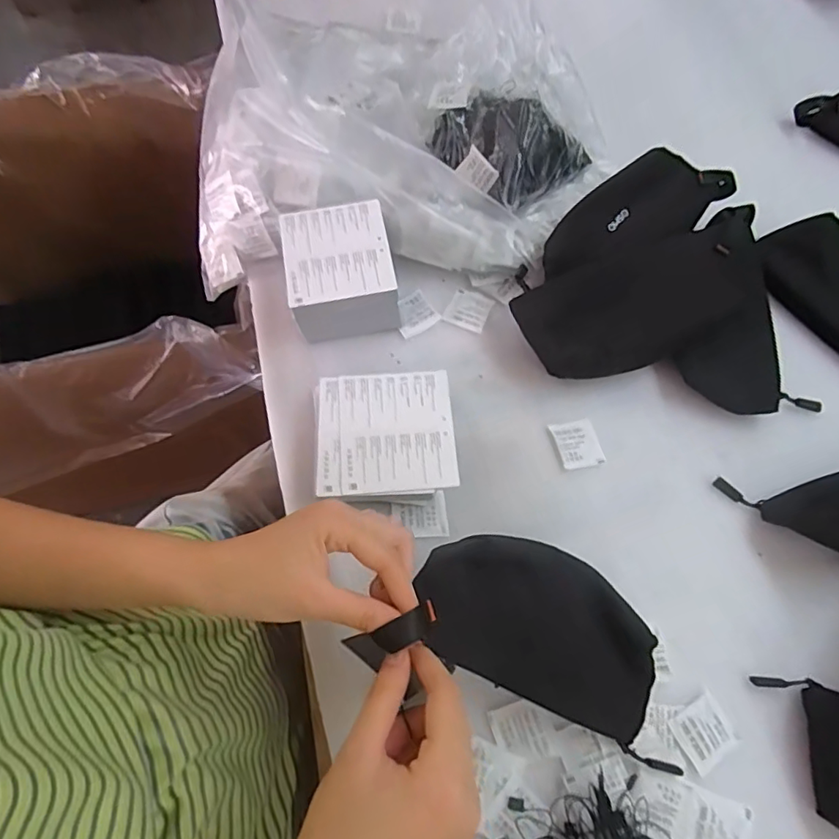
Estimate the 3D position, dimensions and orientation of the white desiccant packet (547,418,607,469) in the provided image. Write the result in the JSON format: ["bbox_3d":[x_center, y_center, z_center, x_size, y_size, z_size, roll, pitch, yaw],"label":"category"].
[{"bbox_3d":[0.134,0.020,0.462,0.038,0.004,0.041,-12,68,-7],"label":"white desiccant packet"}]

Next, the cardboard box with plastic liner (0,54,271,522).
[{"bbox_3d":[-0.573,-0.192,0.913,0.592,0.419,0.567,-11,68,-6],"label":"cardboard box with plastic liner"}]

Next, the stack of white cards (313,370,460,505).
[{"bbox_3d":[-0.028,0.017,0.443,0.108,0.032,0.104,-4,67,-3],"label":"stack of white cards"}]

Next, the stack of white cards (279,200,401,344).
[{"bbox_3d":[-0.070,-0.126,0.485,0.089,0.066,0.108,-9,68,-5],"label":"stack of white cards"}]

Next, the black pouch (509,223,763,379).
[{"bbox_3d":[0.194,-0.097,0.468,0.211,0.026,0.091,-20,101,-2],"label":"black pouch"}]

